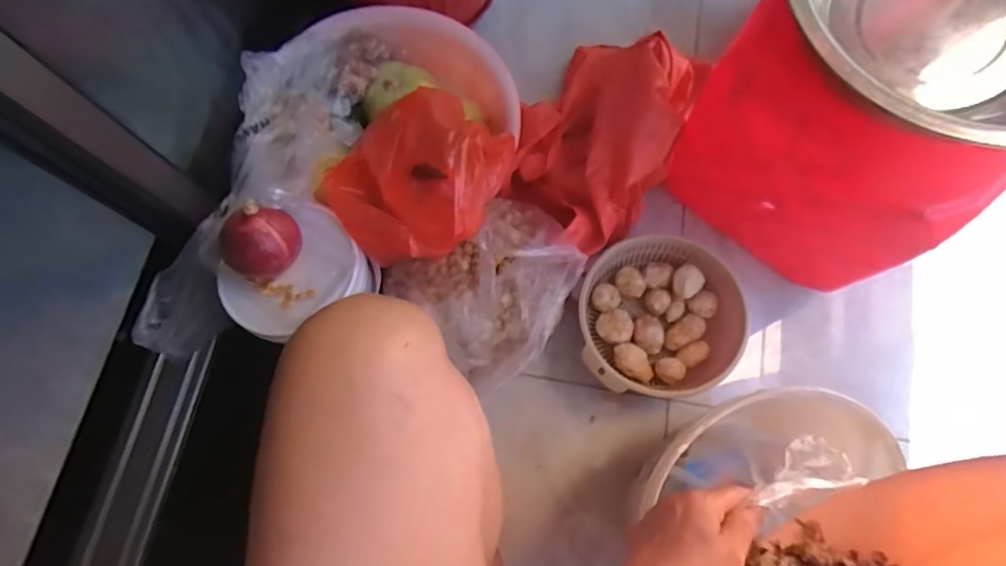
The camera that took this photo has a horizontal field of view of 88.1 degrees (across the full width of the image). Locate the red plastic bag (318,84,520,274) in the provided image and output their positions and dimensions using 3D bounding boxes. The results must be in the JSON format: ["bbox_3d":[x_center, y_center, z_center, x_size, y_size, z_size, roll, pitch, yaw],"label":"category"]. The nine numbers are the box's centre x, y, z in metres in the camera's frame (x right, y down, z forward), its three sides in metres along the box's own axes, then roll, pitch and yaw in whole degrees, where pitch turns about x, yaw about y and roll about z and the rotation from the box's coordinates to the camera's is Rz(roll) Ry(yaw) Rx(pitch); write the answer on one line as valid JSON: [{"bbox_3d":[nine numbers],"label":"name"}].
[{"bbox_3d":[-0.091,-0.126,0.595,0.173,0.136,0.193,21,75,8],"label":"red plastic bag"}]

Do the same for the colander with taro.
[{"bbox_3d":[0.207,0.056,0.703,0.203,0.091,0.184,3,73,3],"label":"colander with taro"}]

